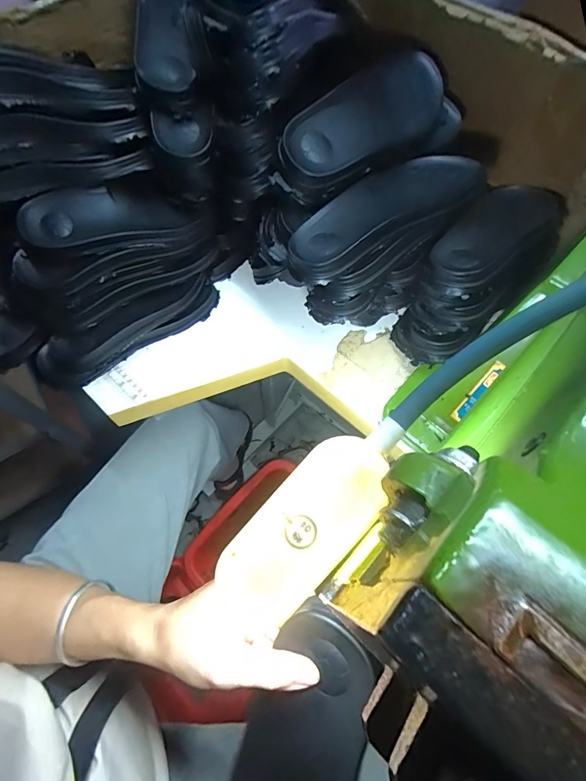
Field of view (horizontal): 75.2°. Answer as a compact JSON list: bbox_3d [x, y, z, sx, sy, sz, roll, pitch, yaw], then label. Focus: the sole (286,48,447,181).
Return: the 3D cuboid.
[{"bbox_3d":[0.080,-0.289,0.401,0.215,0.018,0.076,-38,100,-16],"label":"sole"}]

